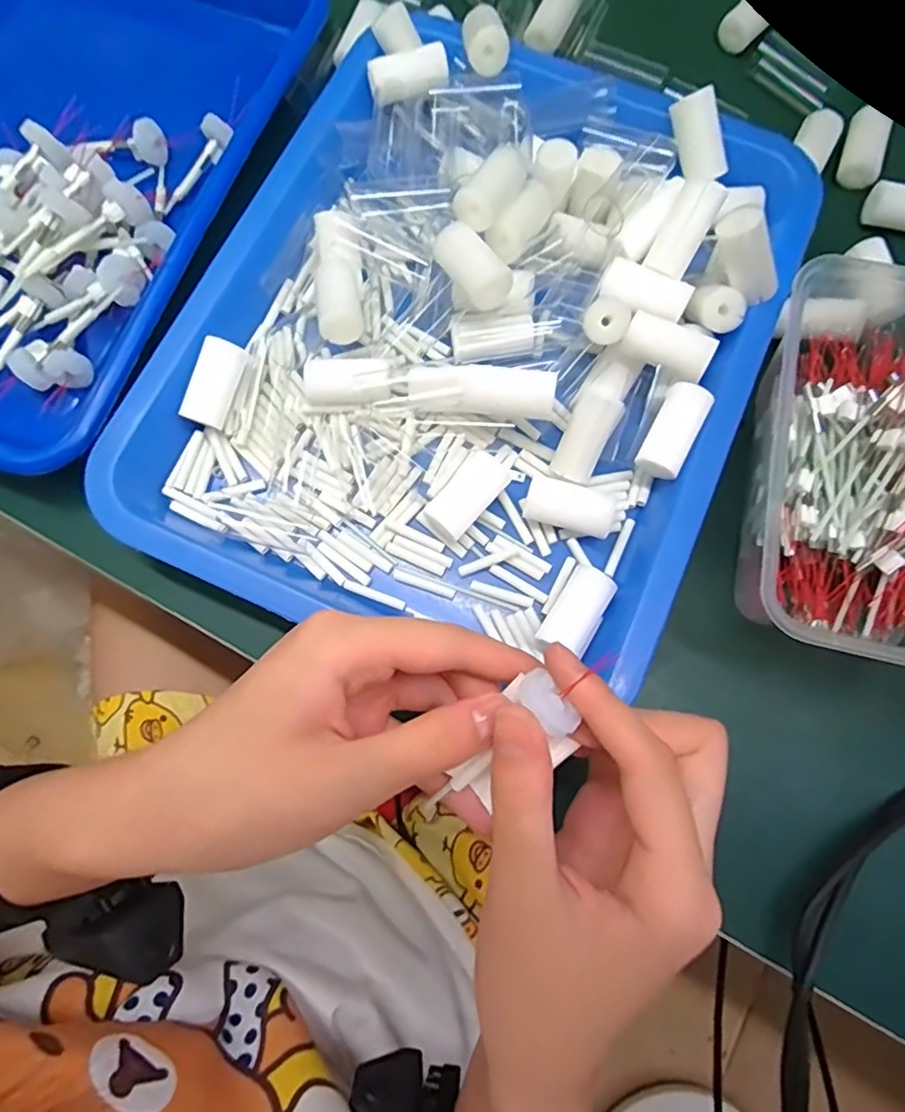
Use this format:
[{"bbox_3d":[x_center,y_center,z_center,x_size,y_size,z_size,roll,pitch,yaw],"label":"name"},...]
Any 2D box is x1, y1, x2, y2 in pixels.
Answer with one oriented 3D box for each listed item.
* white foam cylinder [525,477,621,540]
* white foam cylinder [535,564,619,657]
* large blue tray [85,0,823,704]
[{"bbox_3d":[0.055,-0.022,0.277,0.040,0.018,0.020,17,78,5],"label":"white foam cylinder"},{"bbox_3d":[0.056,0.025,0.266,0.020,0.019,0.040,33,80,8],"label":"white foam cylinder"},{"bbox_3d":[0.012,-0.112,0.287,0.262,0.050,0.328,23,79,6],"label":"large blue tray"}]

